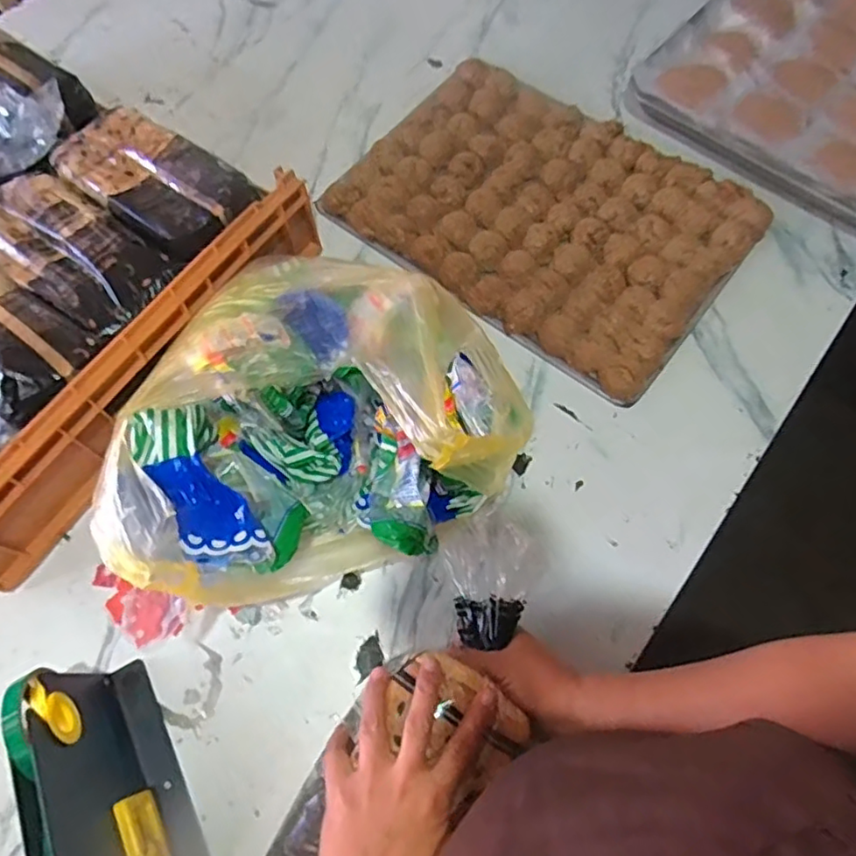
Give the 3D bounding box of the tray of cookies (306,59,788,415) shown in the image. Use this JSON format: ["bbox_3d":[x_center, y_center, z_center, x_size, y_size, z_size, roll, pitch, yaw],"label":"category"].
[{"bbox_3d":[0.135,-0.260,0.728,0.438,0.036,0.305,37,72,15],"label":"tray of cookies"}]

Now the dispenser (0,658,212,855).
[{"bbox_3d":[-0.227,0.277,0.451,0.047,0.147,0.215,-26,69,-10],"label":"dispenser"}]

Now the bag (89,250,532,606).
[{"bbox_3d":[-0.091,-0.020,0.531,0.290,0.214,0.283,-15,67,-5],"label":"bag"}]

